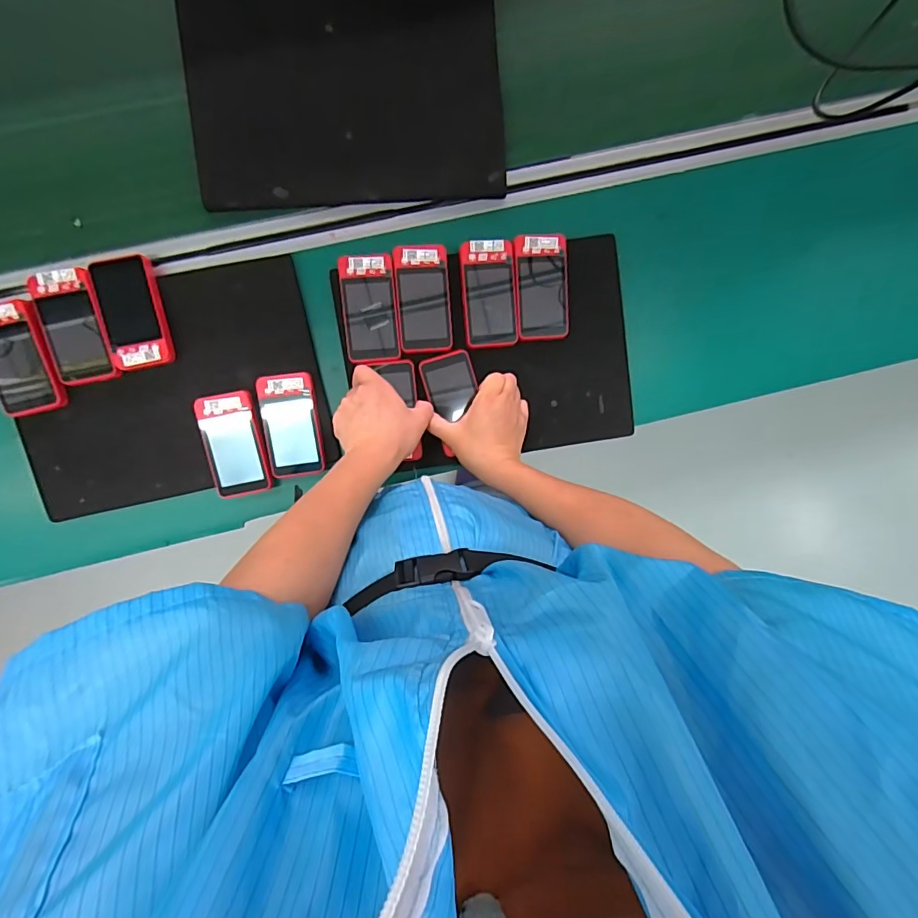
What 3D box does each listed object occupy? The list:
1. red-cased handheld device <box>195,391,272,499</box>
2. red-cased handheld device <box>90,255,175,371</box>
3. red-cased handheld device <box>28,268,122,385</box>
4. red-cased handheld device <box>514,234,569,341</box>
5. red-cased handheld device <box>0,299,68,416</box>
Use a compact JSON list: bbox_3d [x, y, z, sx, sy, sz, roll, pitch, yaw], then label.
[{"bbox_3d":[-0.266,-0.018,0.577,0.064,0.023,0.121,-10,97,-3],"label":"red-cased handheld device"},{"bbox_3d":[-0.366,-0.164,0.547,0.062,0.023,0.120,-12,97,-3],"label":"red-cased handheld device"},{"bbox_3d":[-0.431,-0.147,0.544,0.067,0.027,0.120,-14,97,-3],"label":"red-cased handheld device"},{"bbox_3d":[0.099,-0.204,0.579,0.063,0.008,0.120,-4,96,-4],"label":"red-cased handheld device"},{"bbox_3d":[-0.492,-0.114,0.543,0.069,0.027,0.122,-11,97,-5],"label":"red-cased handheld device"}]

